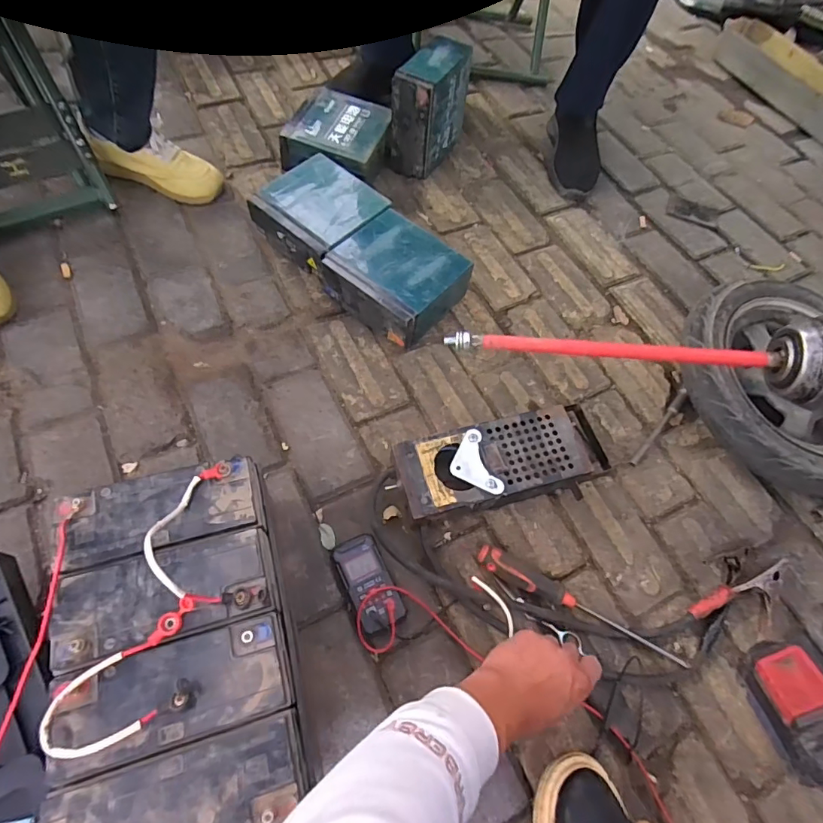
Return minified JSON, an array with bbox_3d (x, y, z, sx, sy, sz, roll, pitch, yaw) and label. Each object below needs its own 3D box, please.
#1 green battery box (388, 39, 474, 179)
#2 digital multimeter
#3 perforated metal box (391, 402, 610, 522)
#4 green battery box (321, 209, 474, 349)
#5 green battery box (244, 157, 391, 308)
[{"bbox_3d":[0.032,-0.571,0.932,0.093,0.192,0.155,29,64,9],"label":"green battery box"},{"bbox_3d":[-0.051,0.210,0.599,0.054,0.031,0.110,-22,68,-19],"label":"digital multimeter"},{"bbox_3d":[0.123,0.074,0.672,0.297,0.067,0.117,-11,65,-14],"label":"perforated metal box"},{"bbox_3d":[-0.022,-0.212,0.796,0.182,0.090,0.170,39,66,13],"label":"green battery box"},{"bbox_3d":[-0.151,-0.331,0.842,0.190,0.075,0.171,41,66,14],"label":"green battery box"}]

